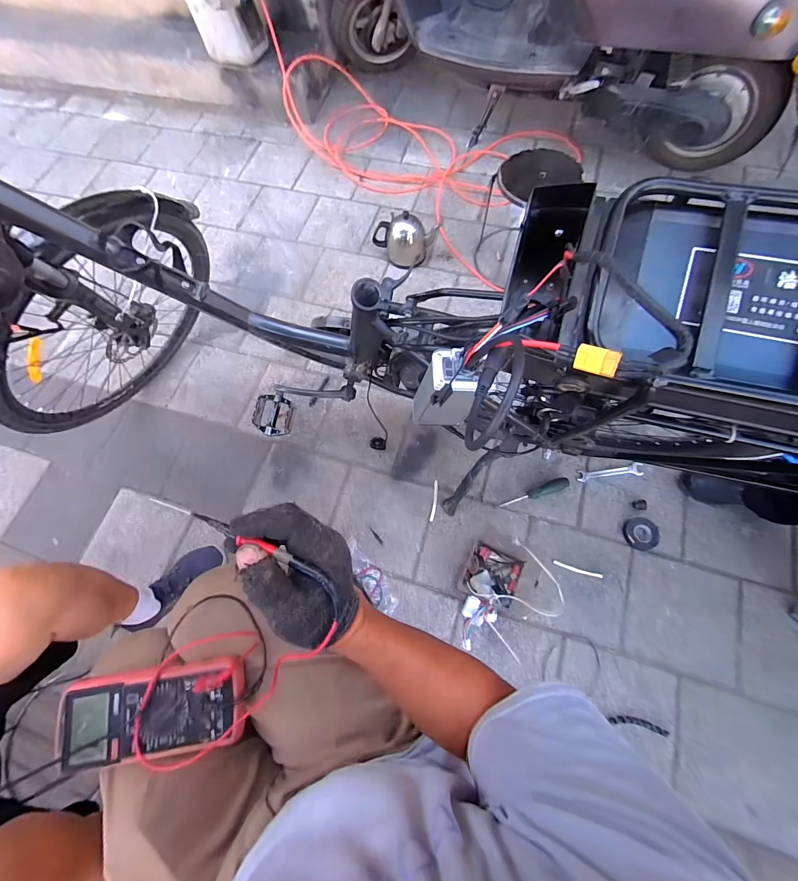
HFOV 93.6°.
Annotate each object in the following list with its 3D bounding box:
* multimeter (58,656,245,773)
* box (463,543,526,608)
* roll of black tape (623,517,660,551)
[{"bbox_3d":[-0.270,0.301,0.416,0.178,0.038,0.084,-8,68,1],"label":"multimeter"},{"bbox_3d":[0.229,0.327,0.916,0.125,0.069,0.127,22,72,12],"label":"box"},{"bbox_3d":[0.611,0.234,0.943,0.076,0.025,0.080,-1,69,3],"label":"roll of black tape"}]

